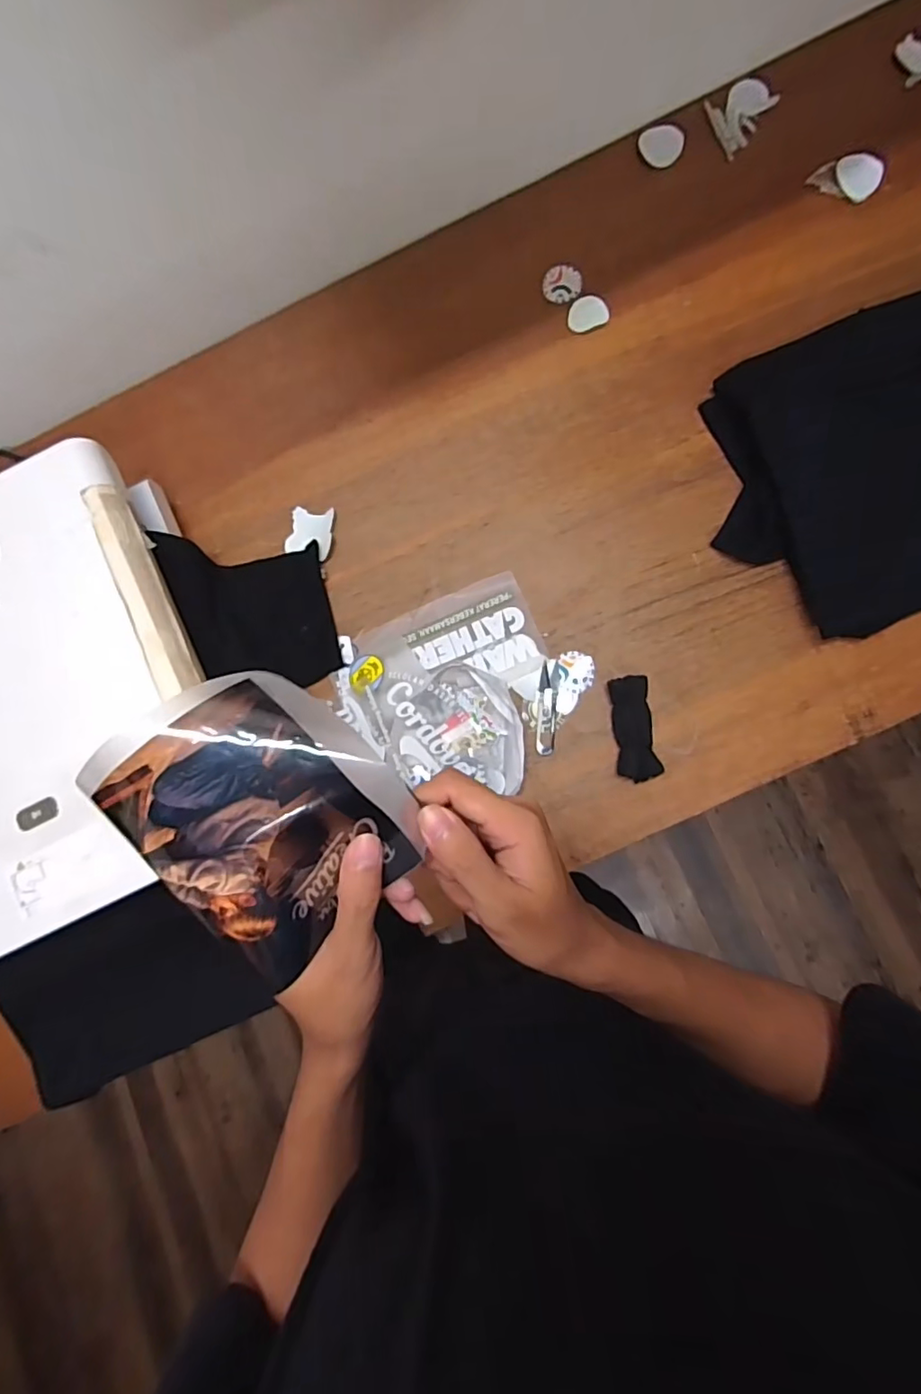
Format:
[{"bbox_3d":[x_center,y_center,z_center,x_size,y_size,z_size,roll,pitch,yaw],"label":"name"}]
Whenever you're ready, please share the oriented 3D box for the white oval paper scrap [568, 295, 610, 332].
[{"bbox_3d":[0.177,-0.537,0.803,0.055,0.004,0.049,-17,82,5],"label":"white oval paper scrap"}]

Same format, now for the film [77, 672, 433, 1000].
[{"bbox_3d":[-0.088,0.055,0.266,0.110,0.022,0.132,-40,106,-4],"label":"film"}]

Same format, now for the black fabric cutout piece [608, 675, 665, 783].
[{"bbox_3d":[0.219,0.039,0.721,0.048,0.028,0.127,-6,83,6],"label":"black fabric cutout piece"}]

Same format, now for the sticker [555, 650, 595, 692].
[{"bbox_3d":[0.150,-0.033,0.750,0.050,0.006,0.053,-1,84,7],"label":"sticker"}]

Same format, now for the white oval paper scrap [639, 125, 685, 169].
[{"bbox_3d":[0.286,-0.786,0.816,0.061,0.007,0.054,19,93,10],"label":"white oval paper scrap"}]

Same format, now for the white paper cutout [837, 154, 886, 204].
[{"bbox_3d":[0.542,-0.711,0.778,0.062,0.008,0.063,-1,84,7],"label":"white paper cutout"}]

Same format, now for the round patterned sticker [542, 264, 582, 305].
[{"bbox_3d":[0.144,-0.588,0.812,0.052,0.006,0.060,-11,83,6],"label":"round patterned sticker"}]

